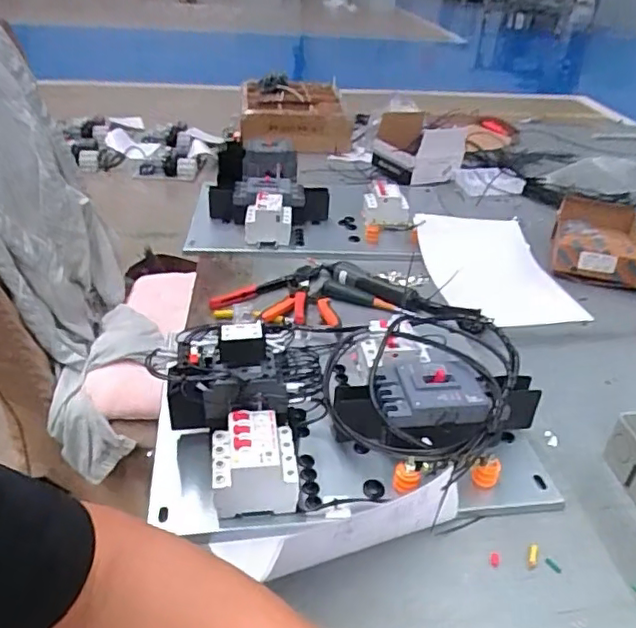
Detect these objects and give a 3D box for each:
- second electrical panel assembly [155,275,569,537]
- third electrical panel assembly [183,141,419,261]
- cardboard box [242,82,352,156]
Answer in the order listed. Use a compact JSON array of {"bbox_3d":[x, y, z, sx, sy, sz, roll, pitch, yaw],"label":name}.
[{"bbox_3d":[0.048,0.076,0.633,0.394,0.141,0.302,1,33,-3],"label":"second electrical panel assembly"},{"bbox_3d":[-0.037,-0.222,1.083,0.398,0.105,0.284,-2,33,-9],"label":"third electrical panel assembly"},{"bbox_3d":[-0.056,-0.514,1.518,0.280,0.124,0.239,2,33,-2],"label":"cardboard box"}]

